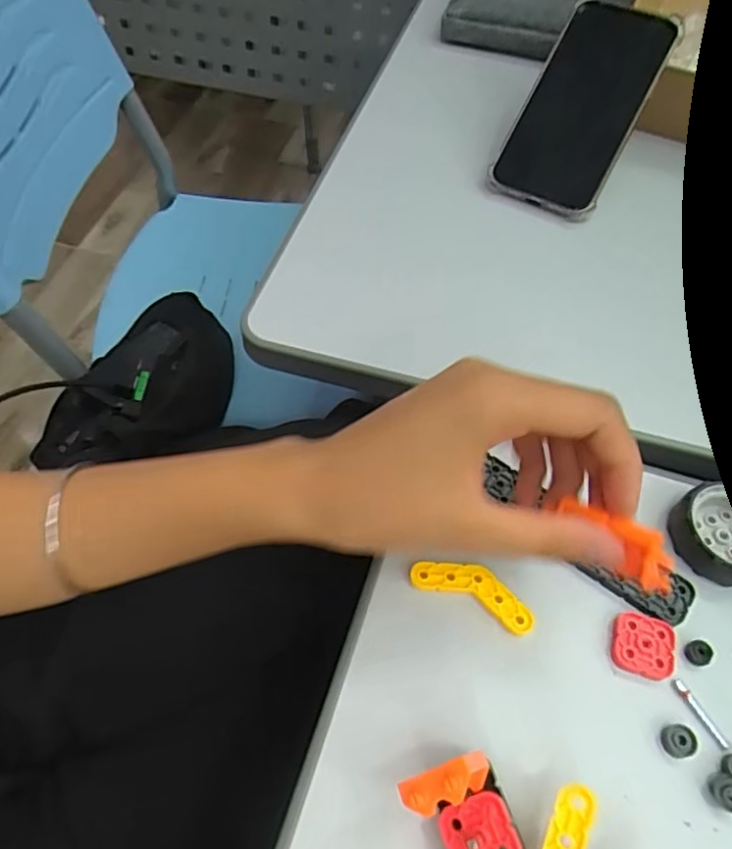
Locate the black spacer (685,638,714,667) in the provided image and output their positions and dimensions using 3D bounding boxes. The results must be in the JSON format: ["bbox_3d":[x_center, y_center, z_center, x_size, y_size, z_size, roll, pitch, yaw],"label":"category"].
[{"bbox_3d":[0.148,0.102,0.269,0.010,0.004,0.011,-9,58,-8],"label":"black spacer"}]

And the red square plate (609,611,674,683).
[{"bbox_3d":[0.124,0.099,0.271,0.026,0.005,0.027,14,58,7],"label":"red square plate"}]

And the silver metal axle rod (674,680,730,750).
[{"bbox_3d":[0.143,0.123,0.256,0.004,0.004,0.030,-27,62,-18],"label":"silver metal axle rod"}]

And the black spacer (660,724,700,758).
[{"bbox_3d":[0.129,0.131,0.250,0.013,0.005,0.012,1,57,-2],"label":"black spacer"}]

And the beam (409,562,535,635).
[{"bbox_3d":[0.050,0.076,0.282,0.058,0.005,0.020,22,59,12],"label":"beam"}]

